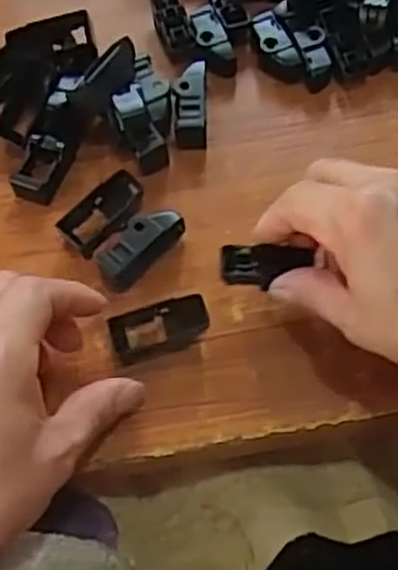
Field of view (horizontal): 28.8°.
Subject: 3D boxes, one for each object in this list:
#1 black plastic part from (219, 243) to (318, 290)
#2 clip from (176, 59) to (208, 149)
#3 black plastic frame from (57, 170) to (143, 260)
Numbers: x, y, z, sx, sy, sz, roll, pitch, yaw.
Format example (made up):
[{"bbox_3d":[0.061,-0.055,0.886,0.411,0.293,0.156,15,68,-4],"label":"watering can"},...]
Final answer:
[{"bbox_3d":[0.034,-0.011,0.390,0.045,0.010,0.020,-8,66,-7],"label":"black plastic part"},{"bbox_3d":[-0.004,-0.104,0.454,0.018,0.025,0.043,-1,66,3],"label":"clip"},{"bbox_3d":[-0.054,-0.040,0.432,0.024,0.016,0.052,38,74,18],"label":"black plastic frame"}]

